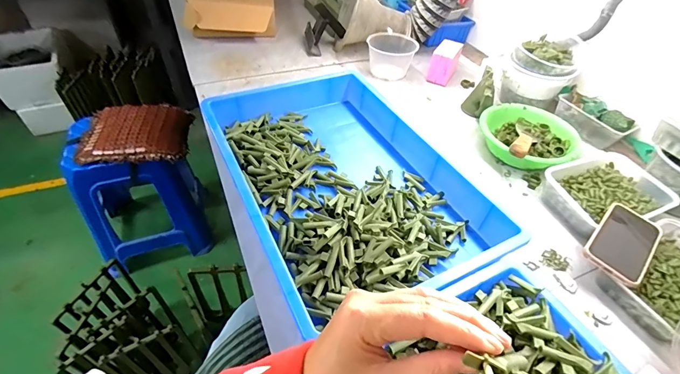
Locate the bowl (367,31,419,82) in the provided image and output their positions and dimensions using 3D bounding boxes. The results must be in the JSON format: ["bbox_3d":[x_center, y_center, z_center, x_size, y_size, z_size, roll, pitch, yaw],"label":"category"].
[{"bbox_3d":[0.149,-0.393,1.017,0.141,0.091,0.147,2,45,-2],"label":"bowl"}]

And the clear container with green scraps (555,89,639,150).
[{"bbox_3d":[0.607,-0.167,0.835,0.075,0.076,0.163,-23,52,-25],"label":"clear container with green scraps"}]

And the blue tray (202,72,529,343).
[{"bbox_3d":[-0.003,-0.026,0.647,0.371,0.080,0.566,-20,50,-22],"label":"blue tray"}]

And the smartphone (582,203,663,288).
[{"bbox_3d":[0.458,0.084,0.553,0.167,0.017,0.080,-33,56,-31],"label":"smartphone"}]

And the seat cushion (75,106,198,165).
[{"bbox_3d":[-0.663,-0.184,1.127,0.320,0.056,0.276,-2,46,-6],"label":"seat cushion"}]

